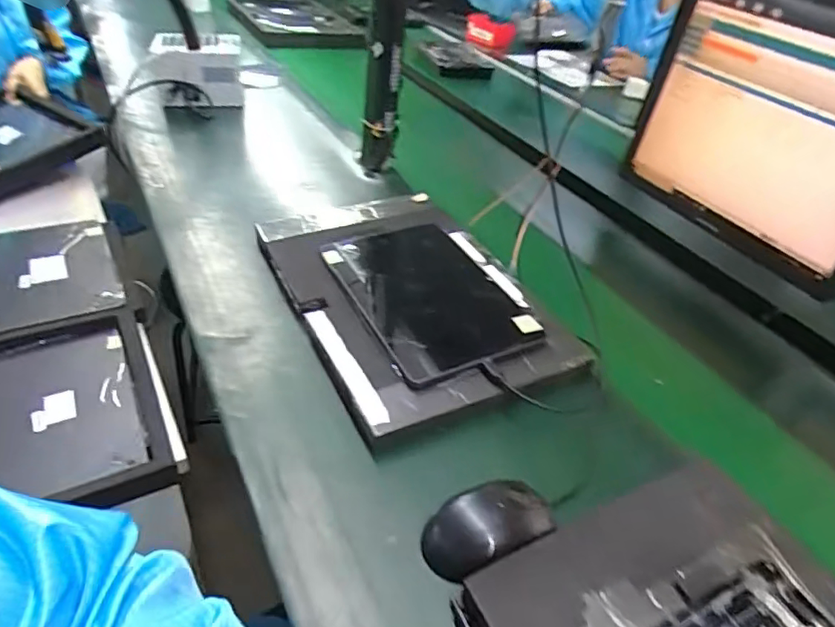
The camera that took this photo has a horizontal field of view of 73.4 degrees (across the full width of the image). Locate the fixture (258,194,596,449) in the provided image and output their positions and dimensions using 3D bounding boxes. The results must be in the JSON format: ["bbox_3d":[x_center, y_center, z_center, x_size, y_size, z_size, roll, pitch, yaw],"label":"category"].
[{"bbox_3d":[-0.020,-0.041,0.677,0.257,0.036,0.393,-14,44,-25],"label":"fixture"}]

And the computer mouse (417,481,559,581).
[{"bbox_3d":[0.056,0.172,0.454,0.104,0.033,0.060,-15,45,-26],"label":"computer mouse"}]

